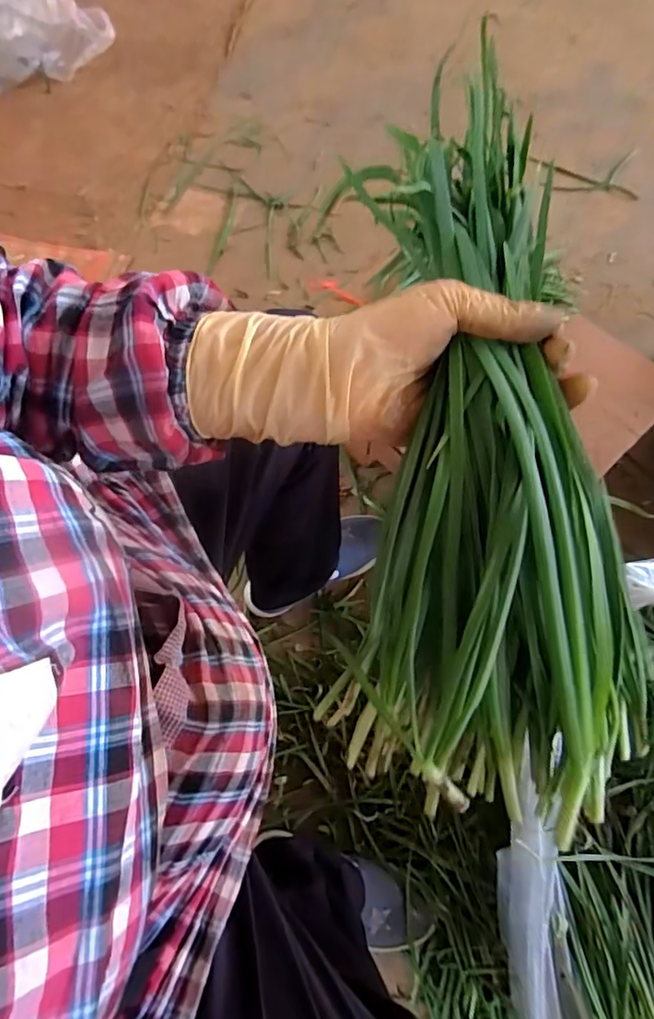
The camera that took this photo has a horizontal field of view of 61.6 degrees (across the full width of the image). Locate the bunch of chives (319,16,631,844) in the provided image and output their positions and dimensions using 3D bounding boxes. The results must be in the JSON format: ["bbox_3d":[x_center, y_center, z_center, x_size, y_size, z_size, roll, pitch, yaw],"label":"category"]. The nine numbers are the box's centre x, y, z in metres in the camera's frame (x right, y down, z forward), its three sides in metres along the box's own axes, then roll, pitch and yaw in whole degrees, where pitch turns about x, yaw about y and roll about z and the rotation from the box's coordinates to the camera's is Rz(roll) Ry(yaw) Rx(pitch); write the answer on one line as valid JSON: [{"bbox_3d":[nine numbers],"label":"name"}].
[{"bbox_3d":[0.082,-0.038,0.277,0.146,0.071,0.347,-1,82,2],"label":"bunch of chives"}]

